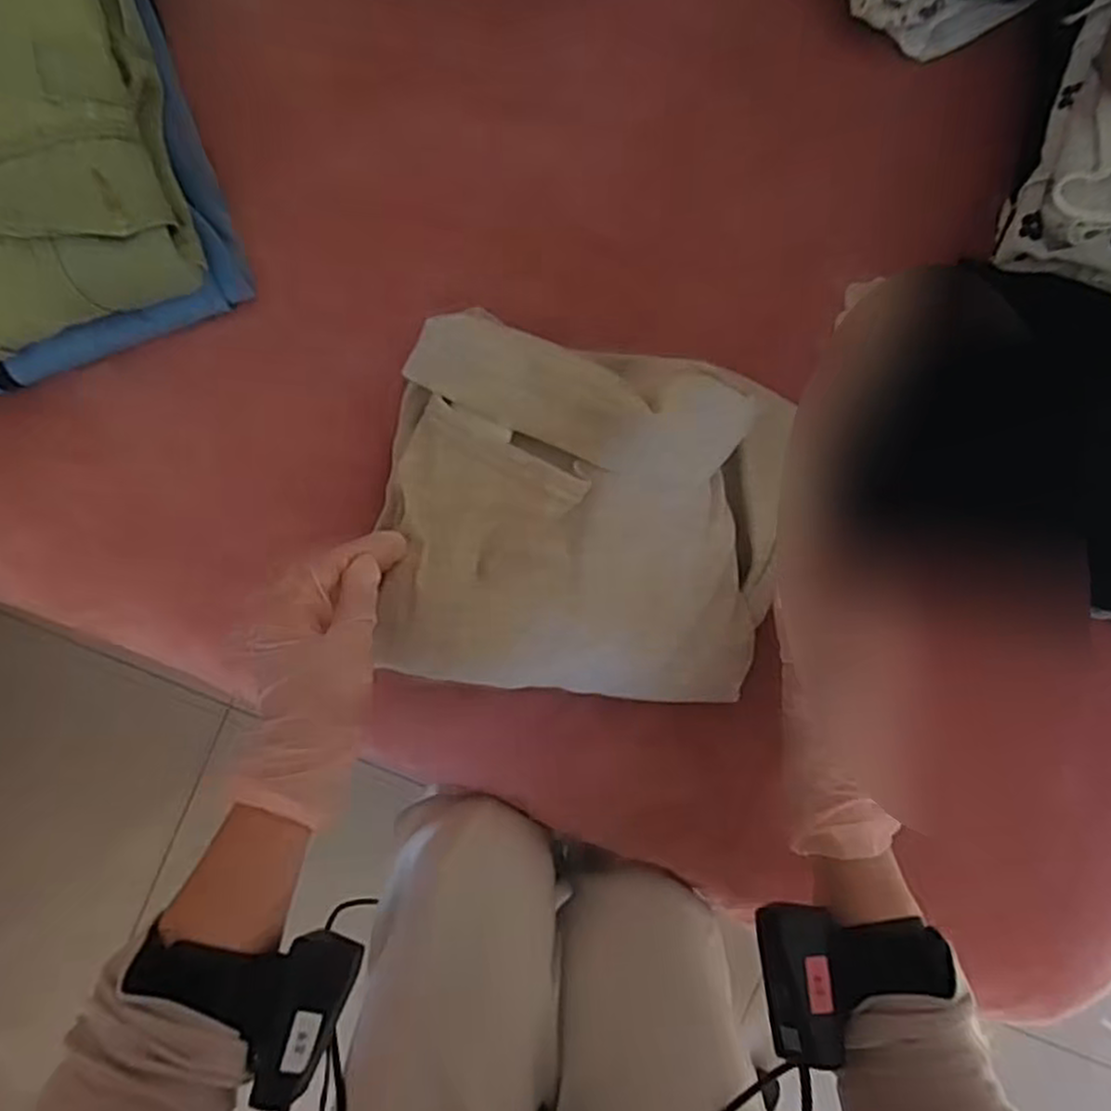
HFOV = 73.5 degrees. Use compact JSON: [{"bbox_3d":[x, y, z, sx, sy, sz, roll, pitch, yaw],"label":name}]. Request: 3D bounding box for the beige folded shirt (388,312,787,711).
[{"bbox_3d":[0.018,-0.020,0.463,0.244,0.042,0.213,10,91,-3],"label":"beige folded shirt"}]

